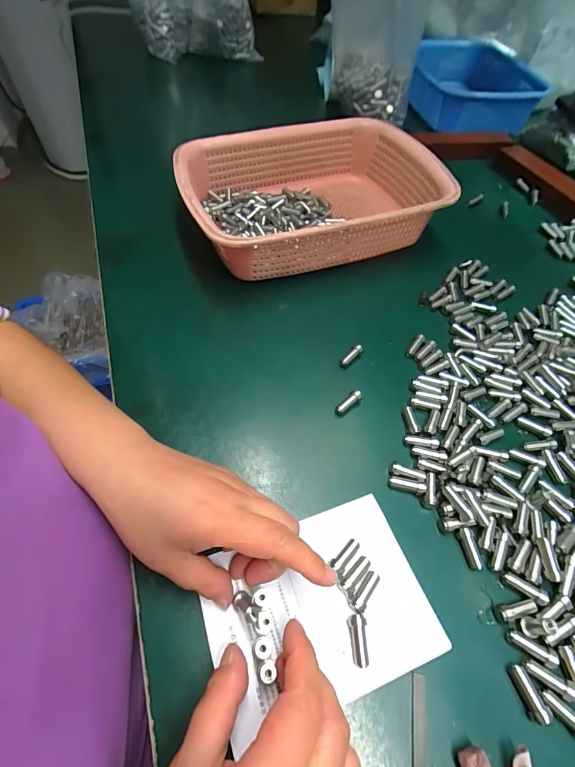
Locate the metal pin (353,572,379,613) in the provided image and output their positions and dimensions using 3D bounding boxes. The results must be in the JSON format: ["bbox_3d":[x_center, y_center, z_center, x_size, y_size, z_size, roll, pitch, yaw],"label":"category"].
[{"bbox_3d":[0.051,0.136,0.240,0.009,0.004,0.026,31,60,19],"label":"metal pin"}]

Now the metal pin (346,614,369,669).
[{"bbox_3d":[0.044,0.159,0.226,0.010,0.010,0.026,-2,55,-2],"label":"metal pin"}]

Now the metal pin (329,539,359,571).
[{"bbox_3d":[0.040,0.118,0.252,0.025,0.004,0.008,-35,62,-23],"label":"metal pin"}]

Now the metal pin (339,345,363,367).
[{"bbox_3d":[0.061,-0.027,0.355,0.007,0.008,0.030,37,62,22],"label":"metal pin"}]

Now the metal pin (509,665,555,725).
[{"bbox_3d":[0.143,0.183,0.217,0.011,0.011,0.027,-9,56,-7],"label":"metal pin"}]

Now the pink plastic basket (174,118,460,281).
[{"bbox_3d":[0.028,-0.222,0.446,0.297,0.081,0.217,-17,57,-12],"label":"pink plastic basket"}]

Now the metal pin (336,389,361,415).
[{"bbox_3d":[0.054,0.017,0.324,0.029,0.007,0.008,-37,63,-23],"label":"metal pin"}]

